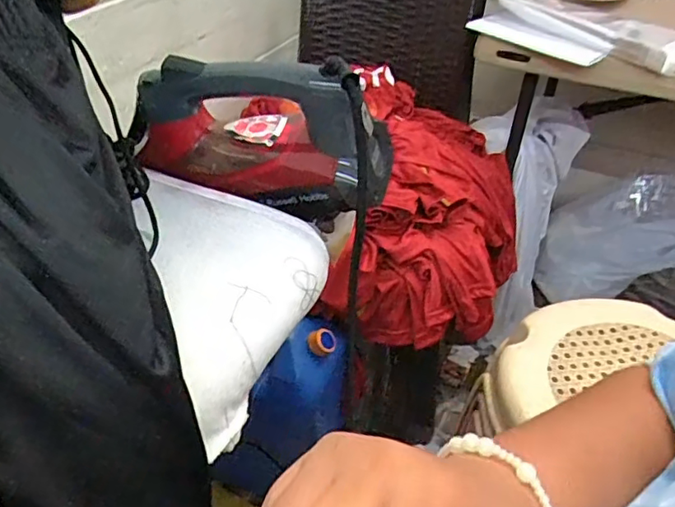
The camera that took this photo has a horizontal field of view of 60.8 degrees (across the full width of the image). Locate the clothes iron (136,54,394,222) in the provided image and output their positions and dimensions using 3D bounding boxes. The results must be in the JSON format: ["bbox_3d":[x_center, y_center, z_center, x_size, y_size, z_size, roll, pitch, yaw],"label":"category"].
[{"bbox_3d":[-0.065,-0.124,0.549,0.229,0.113,0.104,12,41,13],"label":"clothes iron"}]

